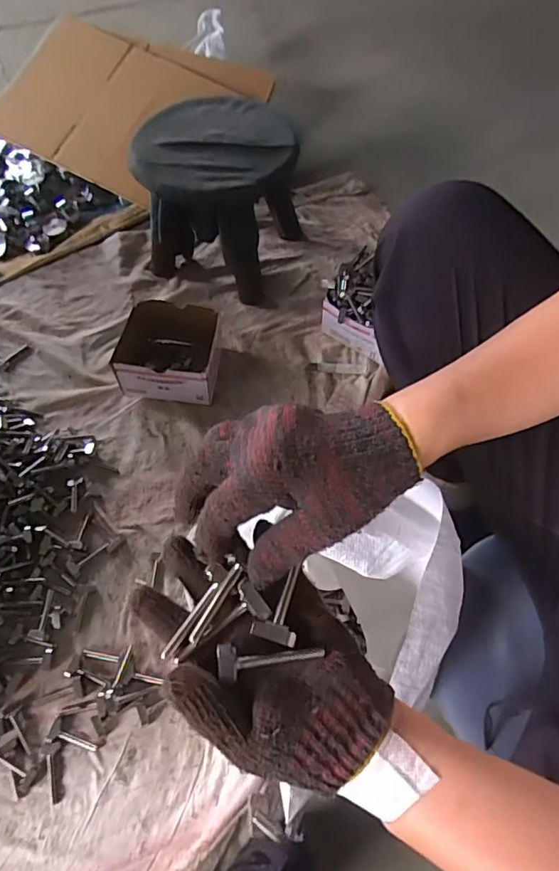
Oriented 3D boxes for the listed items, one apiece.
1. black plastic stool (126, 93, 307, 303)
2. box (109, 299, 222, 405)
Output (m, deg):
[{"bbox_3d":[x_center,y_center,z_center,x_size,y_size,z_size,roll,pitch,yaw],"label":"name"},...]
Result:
[{"bbox_3d":[-0.097,-0.410,0.893,0.248,0.224,0.254,15,62,10],"label":"black plastic stool"},{"bbox_3d":[-0.177,-0.131,0.821,0.151,0.083,0.140,2,61,3],"label":"box"}]

